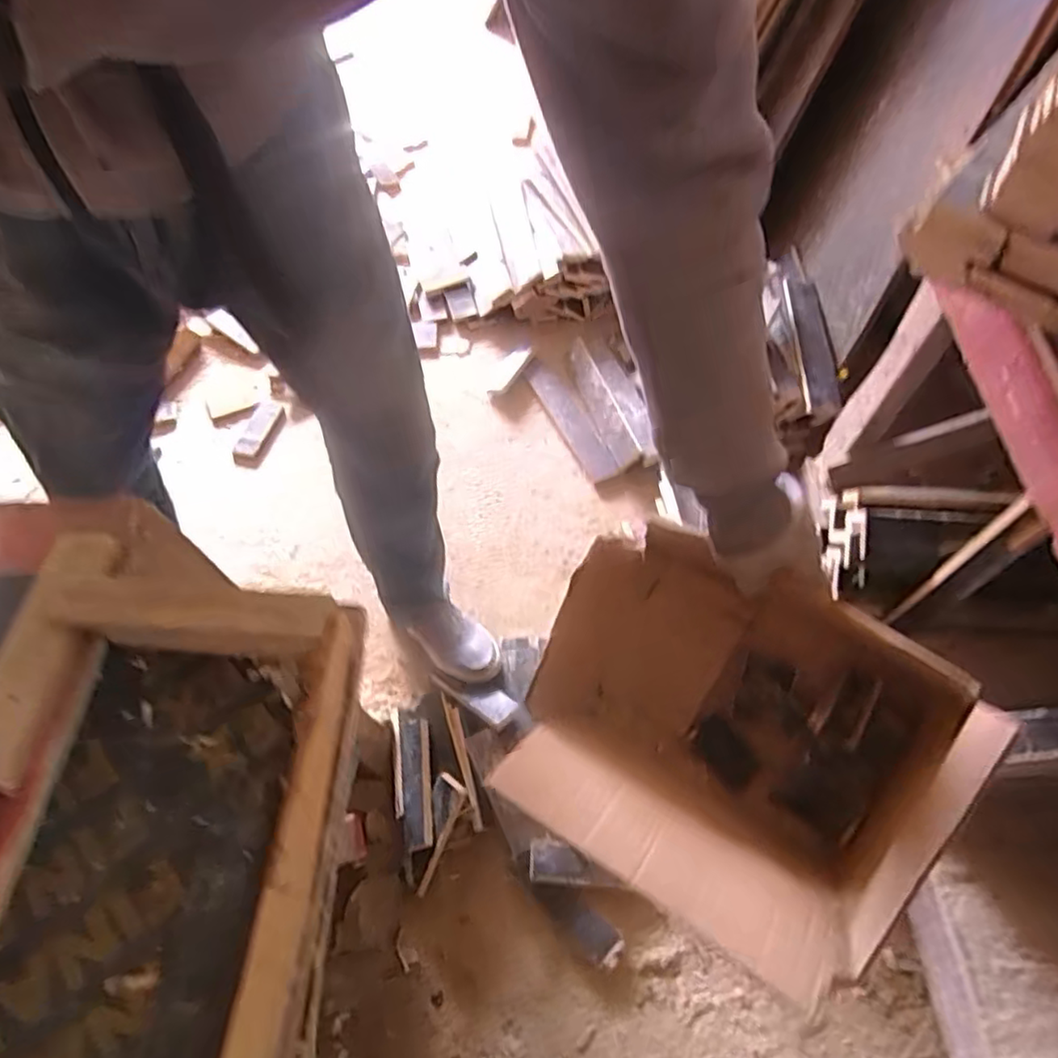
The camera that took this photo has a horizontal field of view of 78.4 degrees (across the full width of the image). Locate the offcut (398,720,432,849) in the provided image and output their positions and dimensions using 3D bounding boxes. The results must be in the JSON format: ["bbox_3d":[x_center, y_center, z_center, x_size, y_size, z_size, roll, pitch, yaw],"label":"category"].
[{"bbox_3d":[-0.174,0.385,0.997,0.056,0.010,0.193,-29,50,18],"label":"offcut"}]

